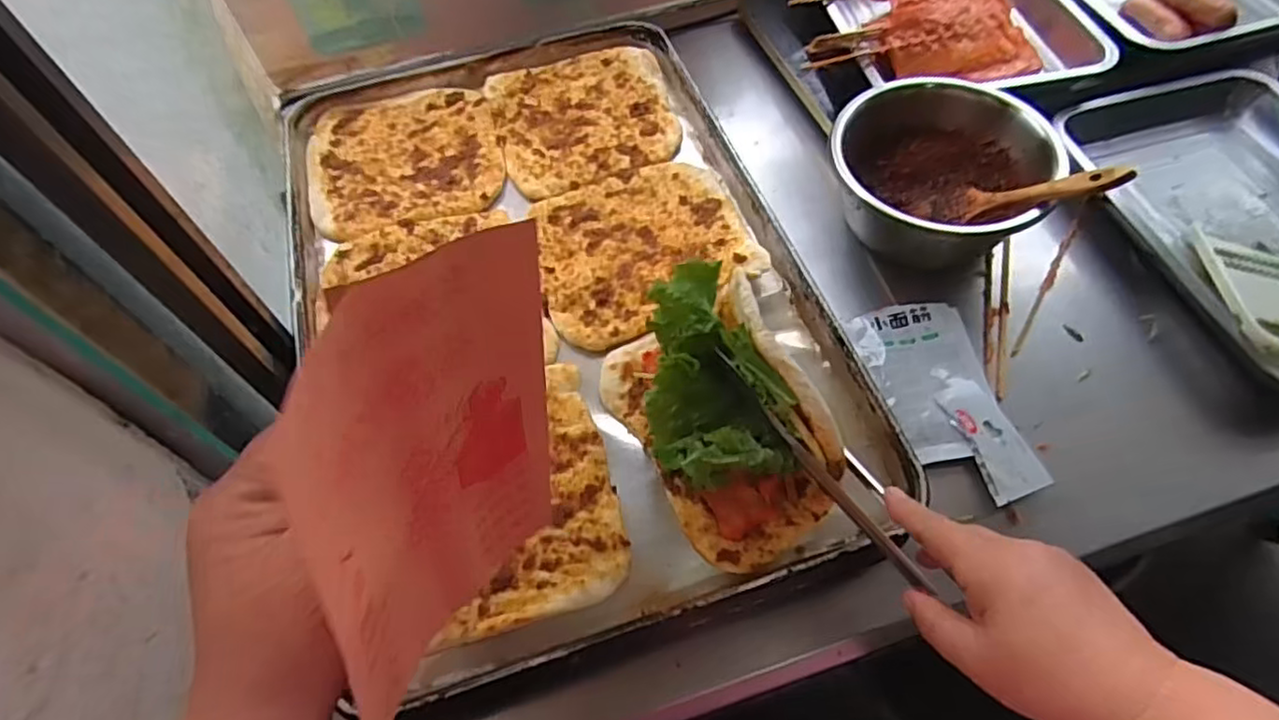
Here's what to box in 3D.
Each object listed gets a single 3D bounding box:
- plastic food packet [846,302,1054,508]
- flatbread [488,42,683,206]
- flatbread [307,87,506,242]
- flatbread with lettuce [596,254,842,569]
[{"bbox_3d":[0.251,0.028,0.549,0.085,0.017,0.185,-12,57,-5],"label":"plastic food packet"},{"bbox_3d":[-0.056,-0.252,0.678,0.178,0.012,0.188,-16,58,-8],"label":"flatbread"},{"bbox_3d":[-0.233,-0.203,0.659,0.183,0.015,0.180,-15,58,-7],"label":"flatbread"},{"bbox_3d":[0.049,0.032,0.446,0.104,0.094,0.186,-19,58,-10],"label":"flatbread with lettuce"}]

